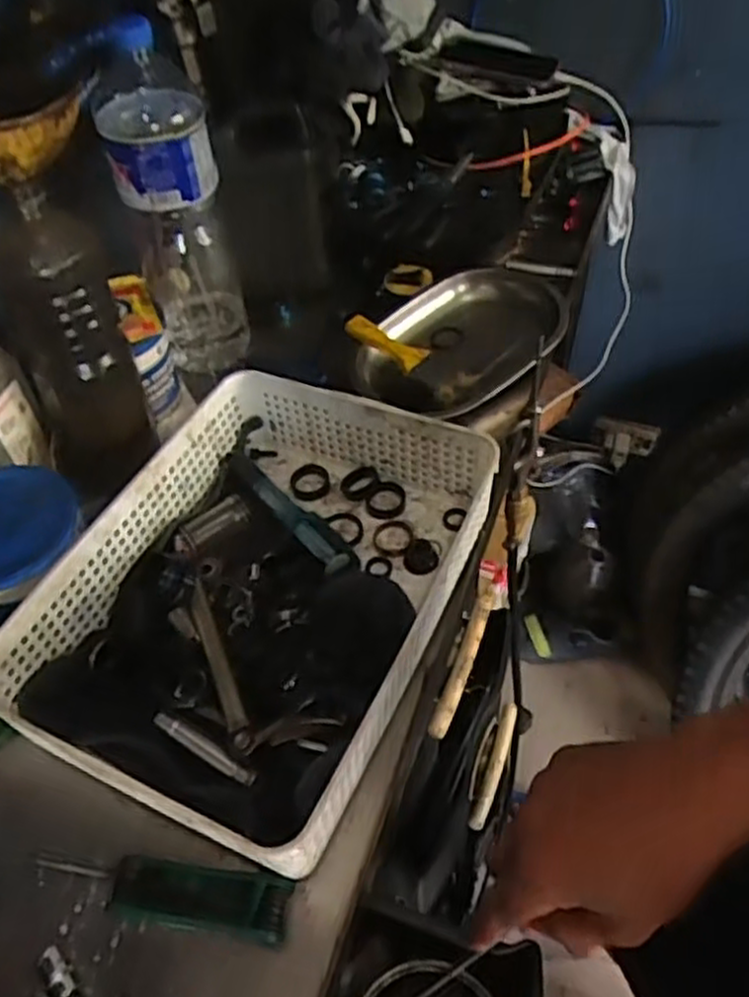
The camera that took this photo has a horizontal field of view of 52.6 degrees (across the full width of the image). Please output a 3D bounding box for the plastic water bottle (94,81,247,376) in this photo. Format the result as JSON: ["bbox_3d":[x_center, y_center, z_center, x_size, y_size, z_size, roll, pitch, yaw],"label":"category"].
[{"bbox_3d":[-0.173,-0.232,0.690,0.086,0.252,0.077,-18,51,-10],"label":"plastic water bottle"}]

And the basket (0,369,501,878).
[{"bbox_3d":[-0.086,0.061,0.548,0.264,0.079,0.328,17,54,17],"label":"basket"}]

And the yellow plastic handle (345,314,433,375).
[{"bbox_3d":[0.011,-0.155,0.738,0.085,0.021,0.028,33,60,27],"label":"yellow plastic handle"}]

